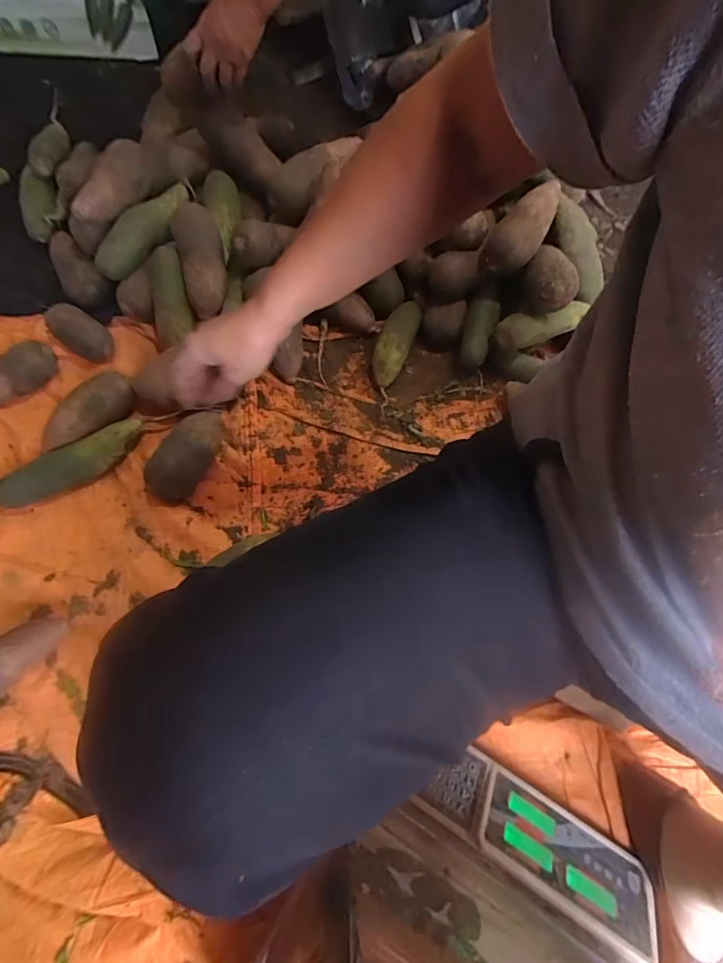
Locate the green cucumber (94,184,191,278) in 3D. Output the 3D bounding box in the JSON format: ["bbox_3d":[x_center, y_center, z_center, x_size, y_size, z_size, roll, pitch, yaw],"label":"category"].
[{"bbox_3d":[-0.337,-0.402,0.736,0.048,0.056,0.204,29,68,9],"label":"green cucumber"}]

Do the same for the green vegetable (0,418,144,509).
[{"bbox_3d":[-0.403,-0.025,0.661,0.199,0.053,0.052,-33,74,-15],"label":"green vegetable"}]

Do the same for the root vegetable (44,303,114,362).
[{"bbox_3d":[-0.442,-0.232,0.744,0.096,0.067,0.061,32,70,9],"label":"root vegetable"}]

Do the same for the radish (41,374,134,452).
[{"bbox_3d":[-0.394,-0.097,0.684,0.065,0.064,0.146,34,71,10],"label":"radish"}]

